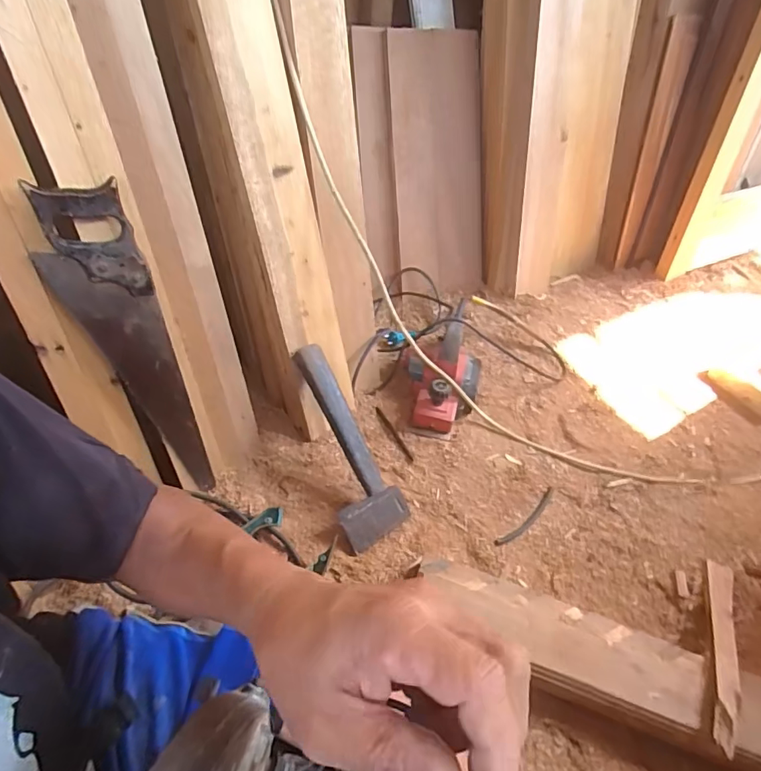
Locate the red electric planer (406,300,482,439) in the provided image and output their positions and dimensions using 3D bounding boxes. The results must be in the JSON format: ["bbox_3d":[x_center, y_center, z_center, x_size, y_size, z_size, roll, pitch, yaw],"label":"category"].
[{"bbox_3d":[0.127,-0.037,0.995,0.144,0.164,0.238,9,47,1],"label":"red electric planer"}]

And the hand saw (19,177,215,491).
[{"bbox_3d":[-0.326,-0.029,0.679,0.103,0.458,0.023,-21,40,-20],"label":"hand saw"}]

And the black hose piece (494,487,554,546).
[{"bbox_3d":[0.252,0.230,0.868,0.146,0.011,0.021,-38,61,-19],"label":"black hose piece"}]

